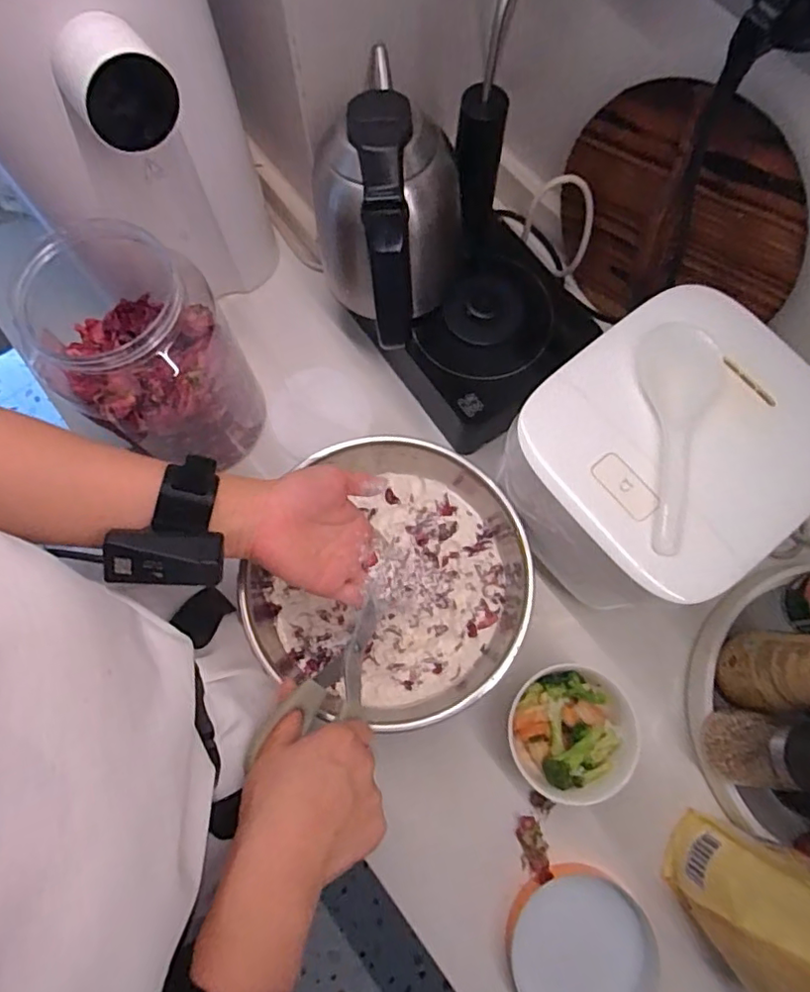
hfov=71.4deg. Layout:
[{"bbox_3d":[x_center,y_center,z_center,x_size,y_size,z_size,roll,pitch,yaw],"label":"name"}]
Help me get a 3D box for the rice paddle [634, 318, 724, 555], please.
[{"bbox_3d":[0.205,-0.048,0.426,0.064,0.011,0.182,11,75,3],"label":"rice paddle"}]

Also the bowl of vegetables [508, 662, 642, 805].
[{"bbox_3d":[0.152,0.215,0.521,0.108,0.056,0.109,0,74,0],"label":"bowl of vegetables"}]

